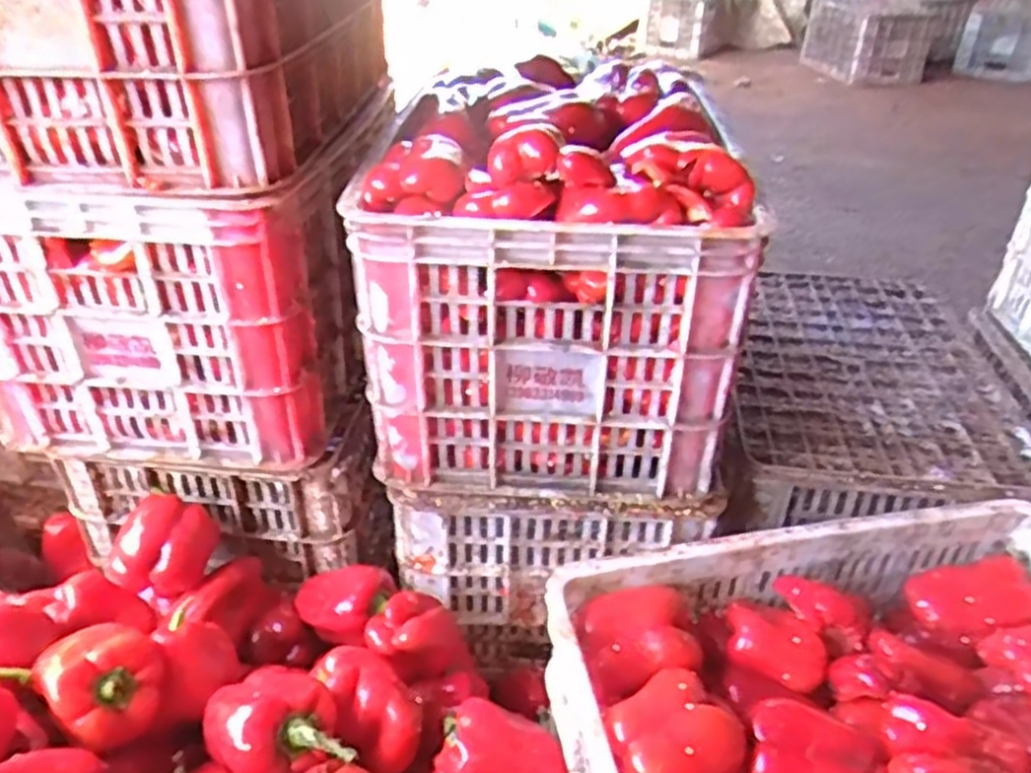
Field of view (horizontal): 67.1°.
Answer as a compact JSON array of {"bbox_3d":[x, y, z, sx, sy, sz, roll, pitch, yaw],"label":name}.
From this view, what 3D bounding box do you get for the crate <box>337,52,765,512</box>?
[{"bbox_3d":[0.037,-0.125,0.826,0.332,0.327,0.423,2,34,1],"label":"crate"}]

